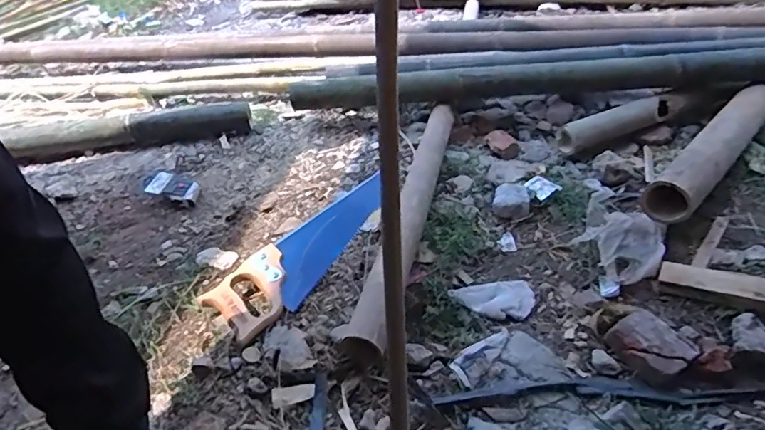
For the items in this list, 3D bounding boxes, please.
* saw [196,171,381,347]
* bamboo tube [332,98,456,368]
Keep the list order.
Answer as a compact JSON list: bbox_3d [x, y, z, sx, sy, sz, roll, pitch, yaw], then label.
[{"bbox_3d":[-0.135,0.039,1.004,0.137,0.043,0.513,14,40,22],"label":"saw"},{"bbox_3d":[0.049,-0.030,1.036,0.084,0.076,0.772,4,37,14],"label":"bamboo tube"}]

